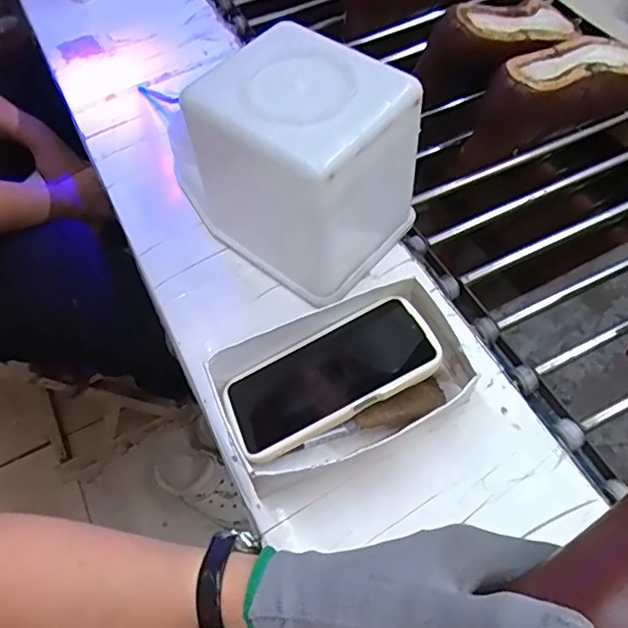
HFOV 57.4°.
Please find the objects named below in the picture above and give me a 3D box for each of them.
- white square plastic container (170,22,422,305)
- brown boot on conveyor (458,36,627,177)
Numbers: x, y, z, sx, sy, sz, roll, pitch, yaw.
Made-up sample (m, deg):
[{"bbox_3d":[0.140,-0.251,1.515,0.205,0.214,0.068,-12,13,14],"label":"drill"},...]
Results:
[{"bbox_3d":[-0.001,-0.123,0.494,0.137,0.170,0.126,35,67,23],"label":"white square plastic container"},{"bbox_3d":[0.281,-0.257,0.646,0.271,0.097,0.080,-22,59,-9],"label":"brown boot on conveyor"}]

